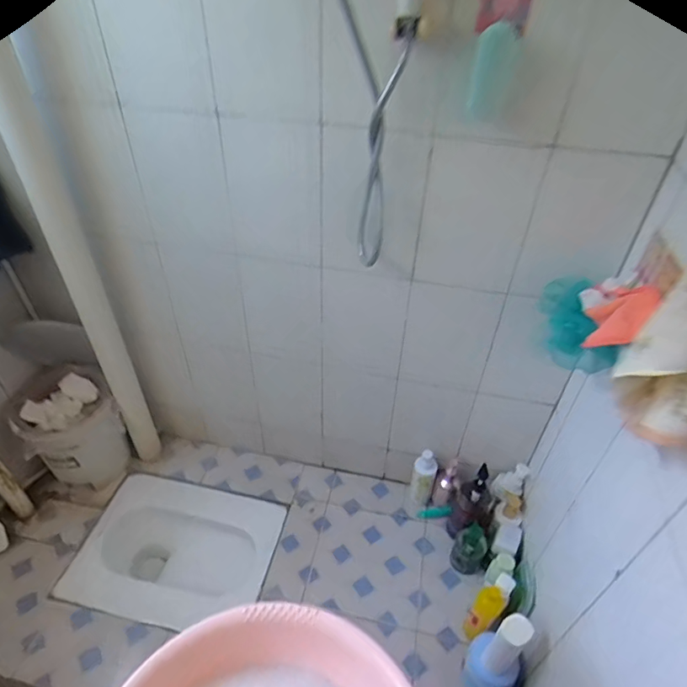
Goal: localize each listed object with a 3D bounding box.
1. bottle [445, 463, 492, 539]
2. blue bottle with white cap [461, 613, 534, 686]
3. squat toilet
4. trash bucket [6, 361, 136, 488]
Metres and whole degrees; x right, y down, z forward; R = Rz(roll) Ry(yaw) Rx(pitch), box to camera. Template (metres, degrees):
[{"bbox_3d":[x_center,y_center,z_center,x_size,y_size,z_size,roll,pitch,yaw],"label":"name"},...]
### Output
[{"bbox_3d":[0.343,0.430,1.252,0.102,0.266,0.083,-7,41,-12],"label":"bottle"},{"bbox_3d":[0.316,0.653,0.983,0.083,0.271,0.112,-28,49,-31],"label":"blue bottle with white cap"},{"bbox_3d":[-0.452,0.572,1.318,0.488,0.123,0.372,7,40,6],"label":"squat toilet"},{"bbox_3d":[-0.774,0.250,1.367,0.237,0.308,0.255,1,40,-1],"label":"trash bucket"}]

